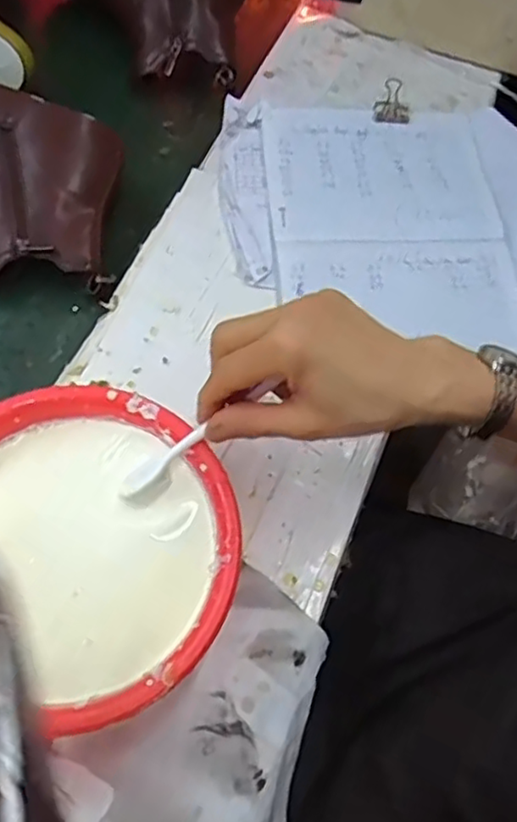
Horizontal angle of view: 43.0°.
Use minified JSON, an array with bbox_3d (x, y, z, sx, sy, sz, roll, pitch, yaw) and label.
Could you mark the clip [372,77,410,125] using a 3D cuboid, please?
[{"bbox_3d":[0.127,-0.295,0.620,0.032,0.021,0.040,6,64,-1],"label":"clip"}]

